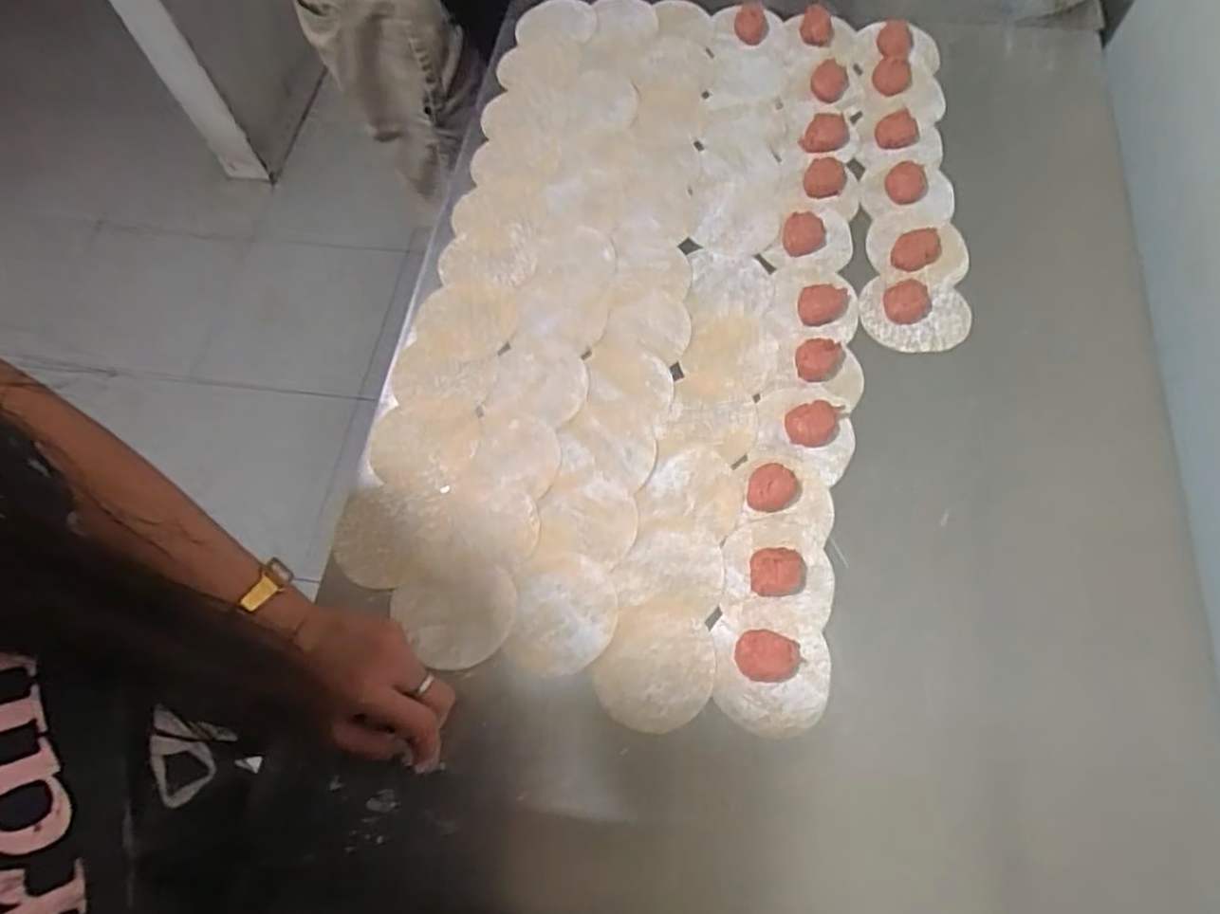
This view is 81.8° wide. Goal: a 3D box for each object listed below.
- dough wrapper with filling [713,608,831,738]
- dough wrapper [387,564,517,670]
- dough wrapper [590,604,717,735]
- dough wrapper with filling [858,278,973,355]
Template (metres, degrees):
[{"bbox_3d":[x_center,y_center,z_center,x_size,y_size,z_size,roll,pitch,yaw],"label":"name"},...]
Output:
[{"bbox_3d":[0.107,0.140,0.462,0.074,0.017,0.078,1,67,3],"label":"dough wrapper with filling"},{"bbox_3d":[-0.106,0.110,0.493,0.080,0.004,0.071,-26,68,-9],"label":"dough wrapper"},{"bbox_3d":[0.032,0.142,0.474,0.073,0.004,0.082,24,70,12],"label":"dough wrapper"},{"bbox_3d":[0.252,-0.119,0.575,0.087,0.025,0.063,10,68,7],"label":"dough wrapper with filling"}]

